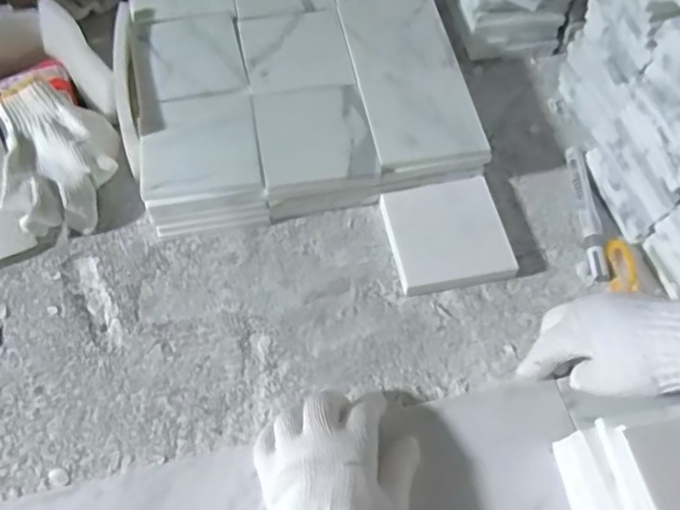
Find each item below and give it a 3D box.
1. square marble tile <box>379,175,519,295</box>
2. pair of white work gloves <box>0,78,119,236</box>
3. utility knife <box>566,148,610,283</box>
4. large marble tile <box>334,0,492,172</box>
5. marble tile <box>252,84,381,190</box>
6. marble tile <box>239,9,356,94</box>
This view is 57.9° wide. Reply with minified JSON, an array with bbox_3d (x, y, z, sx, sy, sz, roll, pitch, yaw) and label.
[{"bbox_3d":[0.095,-0.017,0.549,0.101,0.020,0.098,-10,63,-10],"label":"square marble tile"},{"bbox_3d":[-0.258,-0.090,0.571,0.095,0.047,0.148,-12,63,-11],"label":"pair of white work gloves"},{"bbox_3d":[0.231,-0.041,0.578,0.016,0.018,0.141,2,61,-4],"label":"utility knife"},{"bbox_3d":[0.057,-0.214,0.607,0.100,0.007,0.298,-9,64,-7],"label":"large marble tile"},{"bbox_3d":[-0.023,-0.112,0.550,0.100,0.004,0.100,-9,64,-7],"label":"marble tile"},{"bbox_3d":[-0.043,-0.200,0.598,0.099,0.004,0.099,-10,64,-7],"label":"marble tile"}]

